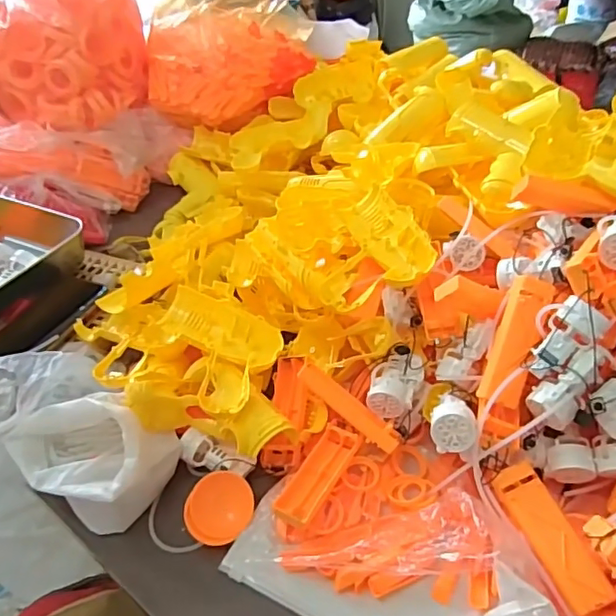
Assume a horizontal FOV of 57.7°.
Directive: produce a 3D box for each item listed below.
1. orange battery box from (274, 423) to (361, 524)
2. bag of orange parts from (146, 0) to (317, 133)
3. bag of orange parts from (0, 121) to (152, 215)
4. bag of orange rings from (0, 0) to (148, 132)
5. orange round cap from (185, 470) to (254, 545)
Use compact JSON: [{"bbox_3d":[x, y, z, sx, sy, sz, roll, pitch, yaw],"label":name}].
[{"bbox_3d":[0.009,0.148,0.499,0.036,0.016,0.105,20,46,24],"label":"orange battery box"},{"bbox_3d":[-0.135,-0.443,0.964,0.283,0.176,0.226,-5,41,-2],"label":"bag of orange parts"},{"bbox_3d":[-0.385,-0.225,0.879,0.266,0.083,0.119,10,35,-24],"label":"bag of orange parts"},{"bbox_3d":[-0.425,-0.447,0.940,0.253,0.191,0.267,29,50,32],"label":"bag of orange rings"},{"bbox_3d":[-0.078,0.176,0.493,0.054,0.014,0.060,30,70,4],"label":"orange round cap"}]

